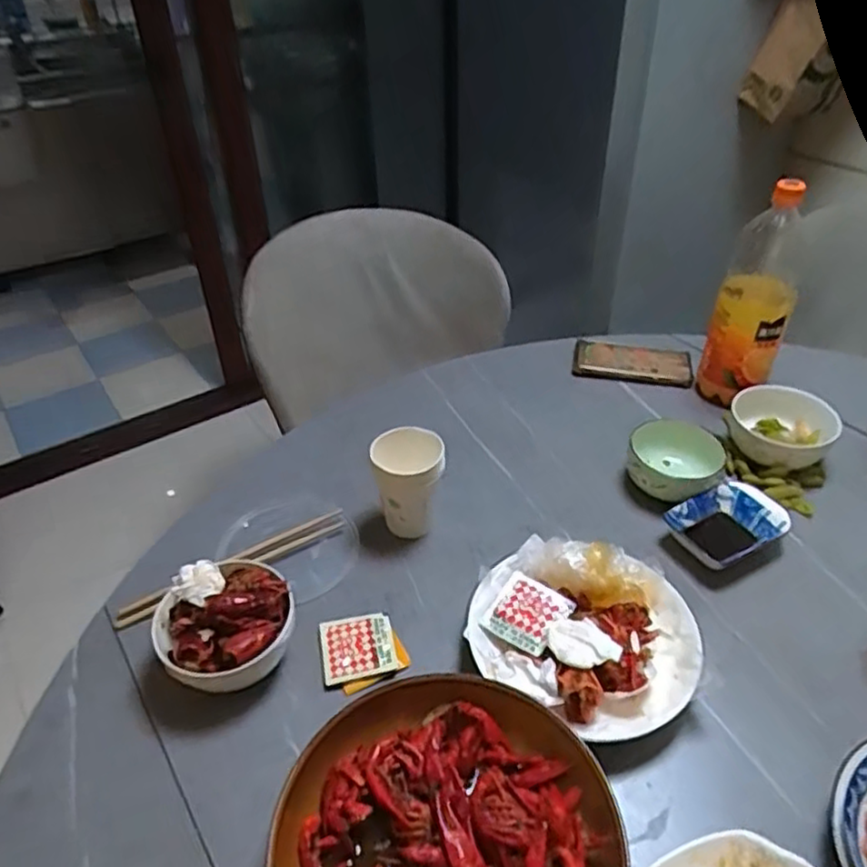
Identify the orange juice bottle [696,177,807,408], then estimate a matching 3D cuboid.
[{"bbox_3d":[0.393,-0.161,0.834,0.082,0.278,0.069,20,44,23],"label":"orange juice bottle"}]

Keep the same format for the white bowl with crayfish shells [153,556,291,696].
[{"bbox_3d":[-0.181,0.171,0.599,0.113,0.081,0.109,-1,39,0],"label":"white bowl with crayfish shells"}]

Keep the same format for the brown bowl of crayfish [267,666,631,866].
[{"bbox_3d":[0.010,0.287,0.466,0.227,0.068,0.217,-1,39,0],"label":"brown bowl of crayfish"}]

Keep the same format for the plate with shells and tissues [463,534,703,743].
[{"bbox_3d":[0.133,0.171,0.606,0.198,0.070,0.185,24,46,28],"label":"plate with shells and tissues"}]

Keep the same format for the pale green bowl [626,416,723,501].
[{"bbox_3d":[0.272,0.038,0.775,0.103,0.053,0.106,17,43,21],"label":"pale green bowl"}]

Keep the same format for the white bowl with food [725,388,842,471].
[{"bbox_3d":[0.408,-0.001,0.813,0.114,0.073,0.104,-1,39,0],"label":"white bowl with food"}]

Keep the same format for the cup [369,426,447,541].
[{"bbox_3d":[-0.025,0.054,0.716,0.075,0.110,0.067,-4,39,-3],"label":"cup"}]

